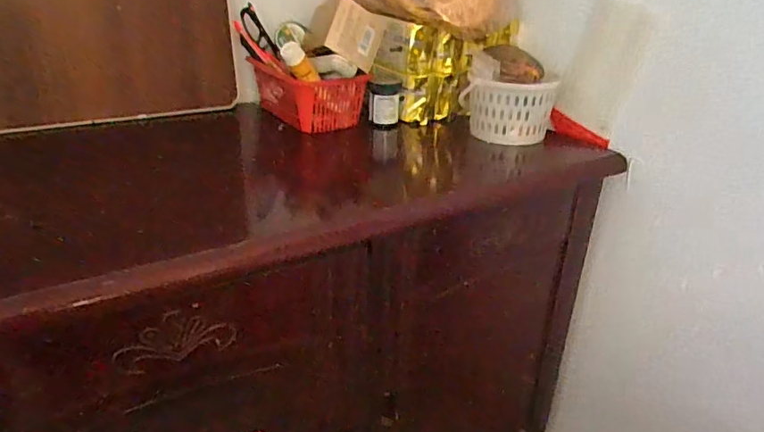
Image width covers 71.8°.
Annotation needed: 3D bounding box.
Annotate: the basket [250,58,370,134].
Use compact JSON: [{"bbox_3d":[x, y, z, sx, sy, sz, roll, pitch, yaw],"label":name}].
[{"bbox_3d":[-0.123,-0.204,0.870,0.121,0.083,0.187,-20,34,-38],"label":"basket"}]

